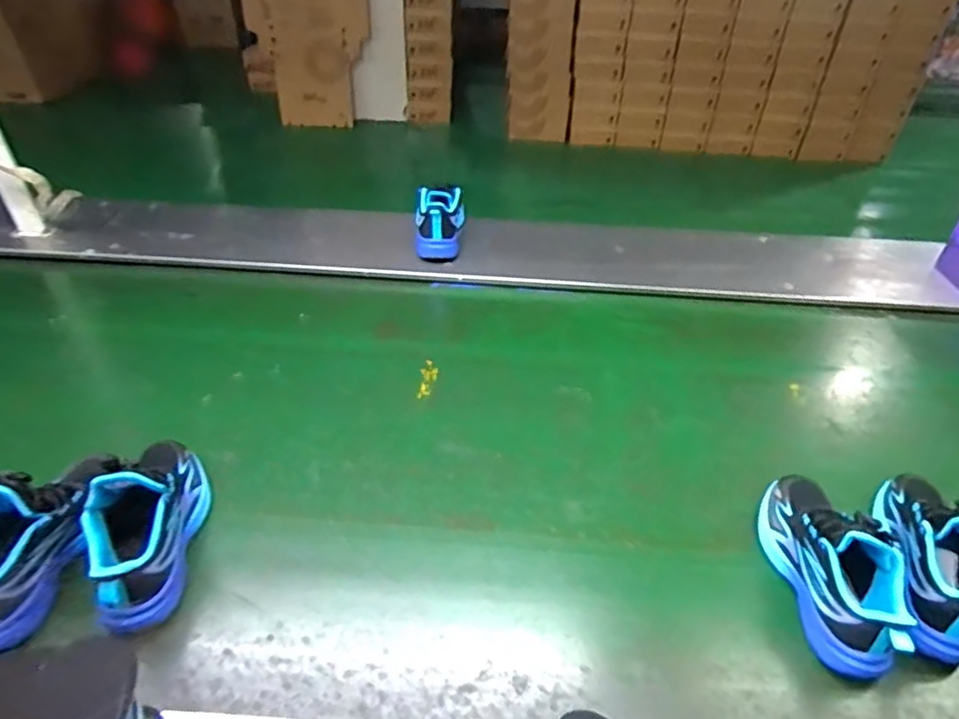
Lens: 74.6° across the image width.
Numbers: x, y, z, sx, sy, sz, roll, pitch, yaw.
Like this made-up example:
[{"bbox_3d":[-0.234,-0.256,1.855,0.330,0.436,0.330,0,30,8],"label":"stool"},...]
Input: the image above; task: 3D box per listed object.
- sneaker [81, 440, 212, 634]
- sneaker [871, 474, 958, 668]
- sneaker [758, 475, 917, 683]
[{"bbox_3d":[-0.383,0.183,0.724,0.087,0.156,0.235,-3,42,-5],"label":"sneaker"},{"bbox_3d":[0.543,0.219,0.739,0.091,0.139,0.246,10,42,10],"label":"sneaker"},{"bbox_3d":[0.408,0.228,0.730,0.091,0.124,0.238,-2,42,-4],"label":"sneaker"}]

